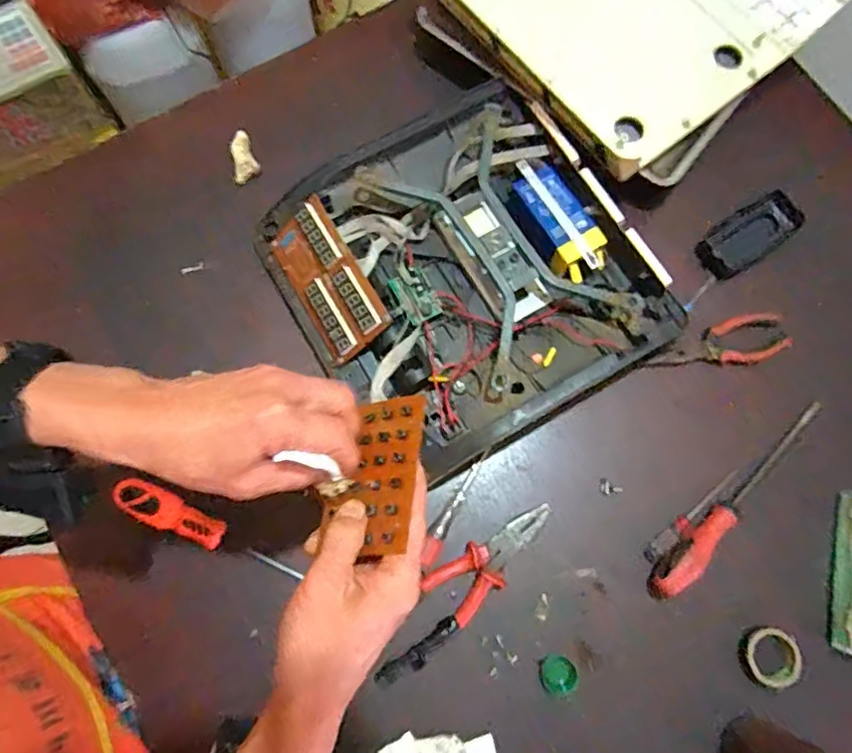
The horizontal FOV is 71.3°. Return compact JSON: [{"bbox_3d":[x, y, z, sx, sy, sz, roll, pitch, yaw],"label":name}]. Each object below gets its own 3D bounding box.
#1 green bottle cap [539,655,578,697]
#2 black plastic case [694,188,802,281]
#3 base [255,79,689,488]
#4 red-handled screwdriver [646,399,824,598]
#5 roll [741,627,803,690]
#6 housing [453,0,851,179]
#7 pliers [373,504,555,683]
[{"bbox_3d":[0.119,0.265,0.527,0.030,0.008,0.032,0,76,-1],"label":"green bottle cap"},{"bbox_3d":[0.348,-0.151,0.639,0.116,0.025,0.053,-34,79,-9],"label":"black plastic case"},{"bbox_3d":[0.038,-0.103,0.588,0.330,0.056,0.328,-30,78,-8],"label":"base"},{"bbox_3d":[0.304,0.114,0.560,0.258,0.031,0.029,-39,80,-10],"label":"red-handled screwdriver"},{"bbox_3d":[0.309,0.251,0.531,0.050,0.013,0.050,0,76,-1],"label":"roll"},{"bbox_3d":[0.223,-0.421,0.649,0.354,0.062,0.332,-38,79,-9],"label":"housing"},{"bbox_3d":[0.031,0.190,0.536,0.049,0.019,0.206,43,79,9],"label":"pliers"}]

